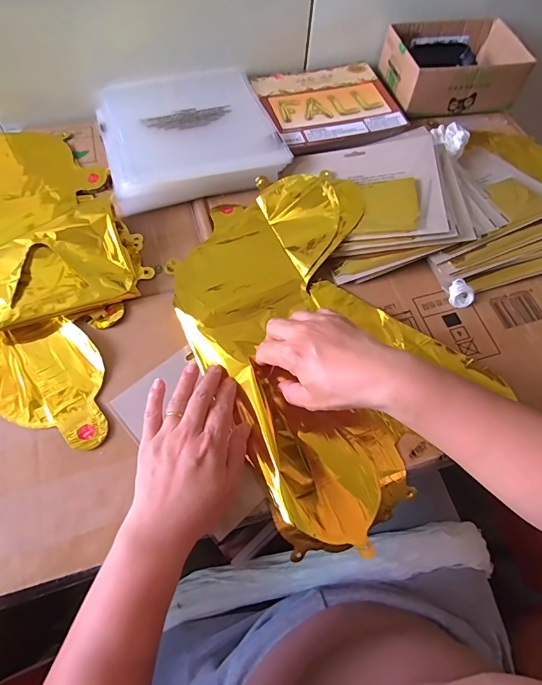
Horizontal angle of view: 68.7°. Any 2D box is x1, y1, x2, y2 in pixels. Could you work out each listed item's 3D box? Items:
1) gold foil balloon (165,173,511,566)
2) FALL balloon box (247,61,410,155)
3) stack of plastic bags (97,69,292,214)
[{"bbox_3d":[0.054,-0.021,0.423,0.261,0.048,0.379,-24,68,-14],"label":"gold foil balloon"},{"bbox_3d":[0.082,-0.369,0.602,0.199,0.016,0.185,-18,66,-11],"label":"FALL balloon box"},{"bbox_3d":[-0.112,-0.288,0.541,0.219,0.028,0.240,-16,66,-11],"label":"stack of plastic bags"}]

